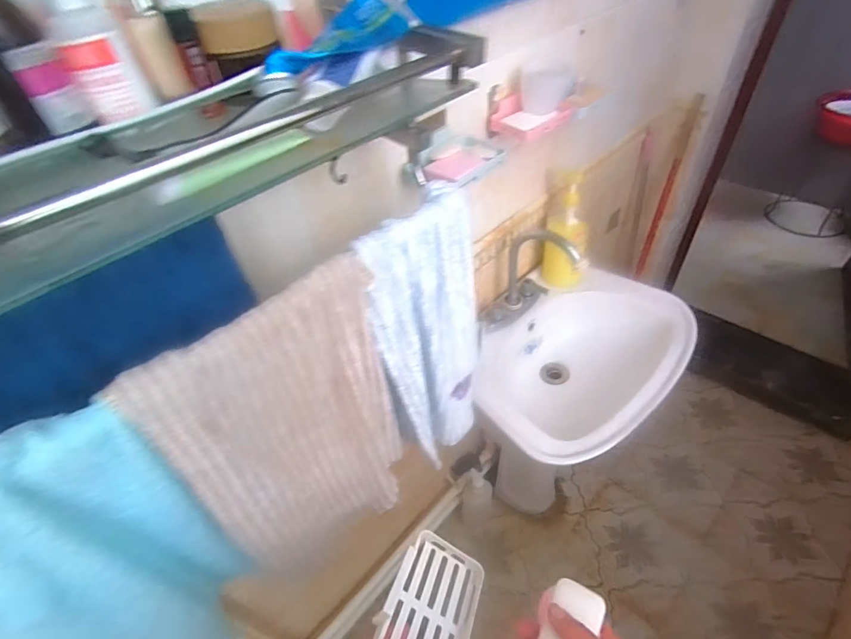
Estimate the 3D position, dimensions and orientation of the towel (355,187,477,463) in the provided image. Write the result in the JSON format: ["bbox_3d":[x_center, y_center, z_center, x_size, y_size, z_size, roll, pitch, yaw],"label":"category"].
[{"bbox_3d":[0.010,0.029,0.563,0.084,0.362,0.166,13,48,18],"label":"towel"}]

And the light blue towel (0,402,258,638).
[{"bbox_3d":[-0.276,0.237,0.389,0.180,0.393,0.046,-30,49,-22],"label":"light blue towel"}]

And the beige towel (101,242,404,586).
[{"bbox_3d":[-0.123,0.142,0.482,0.225,0.381,0.063,-34,51,-25],"label":"beige towel"}]

